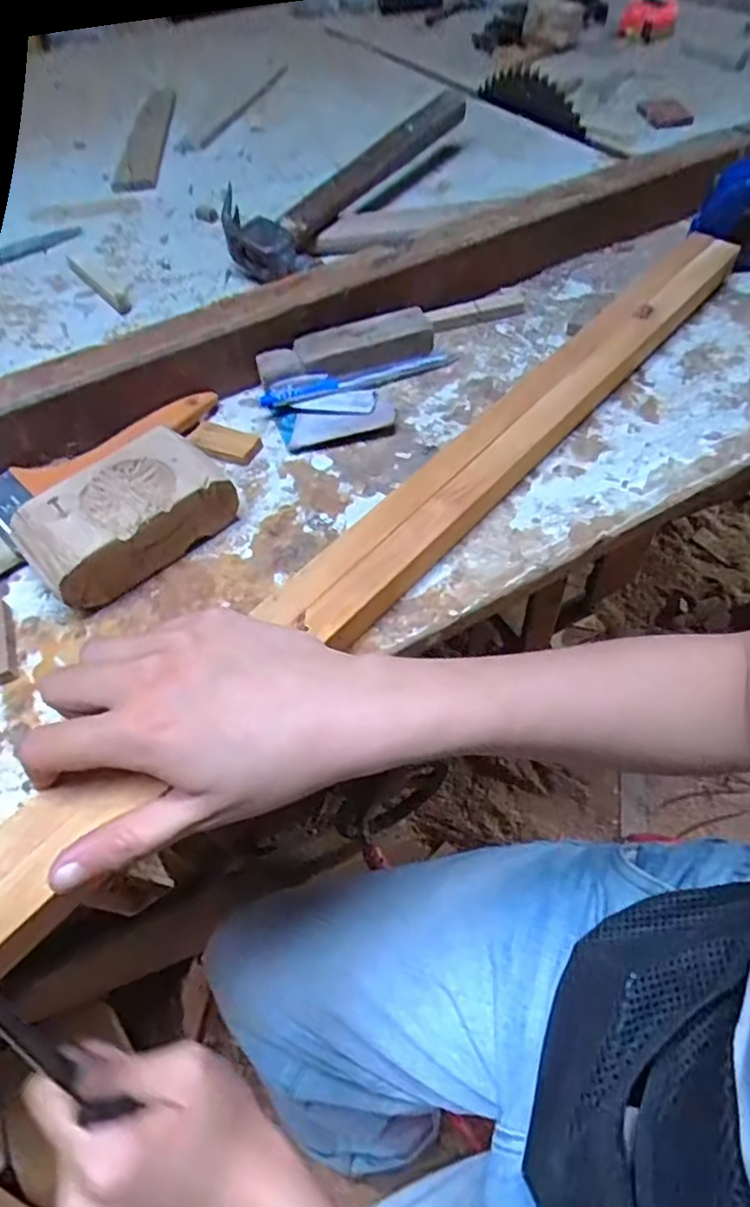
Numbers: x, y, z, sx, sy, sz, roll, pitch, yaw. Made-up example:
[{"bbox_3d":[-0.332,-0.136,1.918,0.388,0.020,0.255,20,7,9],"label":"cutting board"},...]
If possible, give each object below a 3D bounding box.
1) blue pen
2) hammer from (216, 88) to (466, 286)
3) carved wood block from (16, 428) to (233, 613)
[{"bbox_3d":[-0.008,-0.146,0.416,0.133,0.011,0.014,-18,54,-9],"label":"blue pen"},{"bbox_3d":[-0.026,-0.375,0.551,0.100,0.056,0.289,23,59,18],"label":"hammer"},{"bbox_3d":[-0.133,-0.047,0.337,0.062,0.034,0.100,37,64,27],"label":"carved wood block"}]

